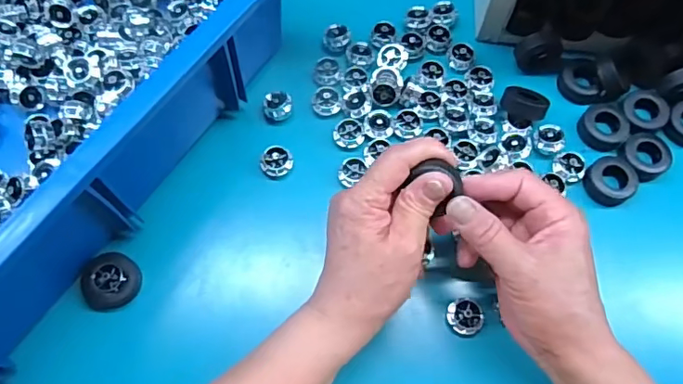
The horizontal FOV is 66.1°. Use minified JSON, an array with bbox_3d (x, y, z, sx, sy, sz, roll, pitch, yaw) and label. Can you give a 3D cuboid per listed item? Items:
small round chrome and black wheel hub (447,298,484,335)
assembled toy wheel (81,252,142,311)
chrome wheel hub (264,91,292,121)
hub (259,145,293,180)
[{"bbox_3d":[0.088,0.088,0.374,0.023,0.012,0.025,0,70,-1],"label":"small round chrome and black wheel hub"},{"bbox_3d":[-0.165,0.063,0.376,0.039,0.015,0.037,0,70,-1],"label":"assembled toy wheel"},{"bbox_3d":[-0.052,-0.070,0.430,0.022,0.013,0.022,0,70,-1],"label":"chrome wheel hub"},{"bbox_3d":[-0.051,-0.024,0.413,0.025,0.012,0.024,0,70,-1],"label":"hub"}]

